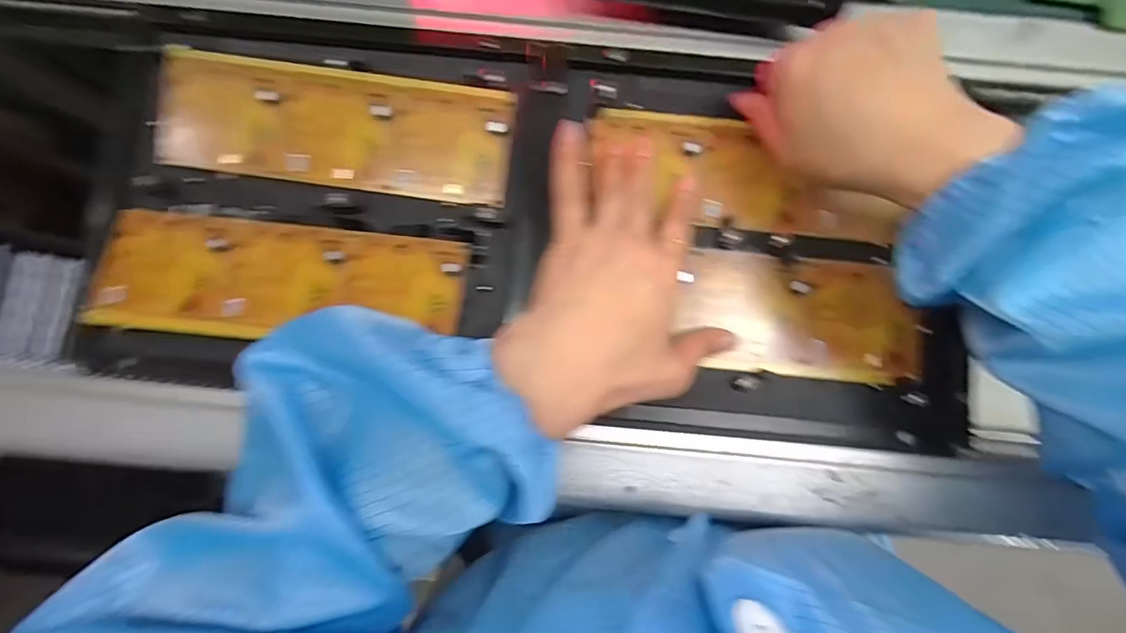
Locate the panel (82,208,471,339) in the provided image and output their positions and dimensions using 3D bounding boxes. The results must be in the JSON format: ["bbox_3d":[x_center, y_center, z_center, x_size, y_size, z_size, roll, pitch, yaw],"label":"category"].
[{"bbox_3d":[-0.168,-0.023,0.292,0.214,0.012,0.070,4,86,4],"label":"panel"}]

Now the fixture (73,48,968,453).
[{"bbox_3d":[-0.011,-0.054,0.302,0.507,0.024,0.222,11,83,0],"label":"fixture"}]

